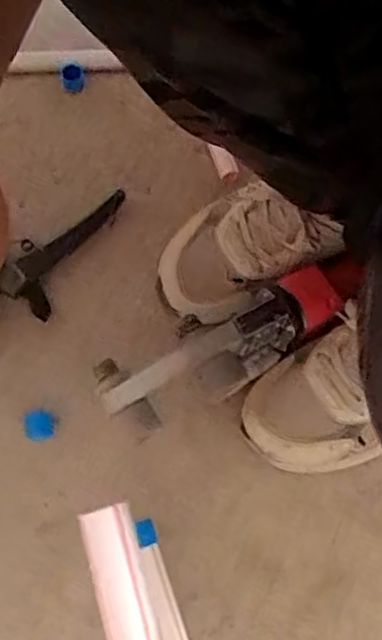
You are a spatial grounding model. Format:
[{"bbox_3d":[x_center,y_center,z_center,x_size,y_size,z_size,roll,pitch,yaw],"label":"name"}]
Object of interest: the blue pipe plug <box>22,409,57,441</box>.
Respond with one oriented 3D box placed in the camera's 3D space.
[{"bbox_3d":[-0.136,0.094,0.571,0.028,0.017,0.027,1,69,-2],"label":"blue pipe plug"}]

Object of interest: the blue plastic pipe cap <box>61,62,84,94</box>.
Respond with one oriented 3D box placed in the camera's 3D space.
[{"bbox_3d":[-0.128,-0.262,0.691,0.023,0.029,0.019,-12,70,-7],"label":"blue plastic pipe cap"}]

